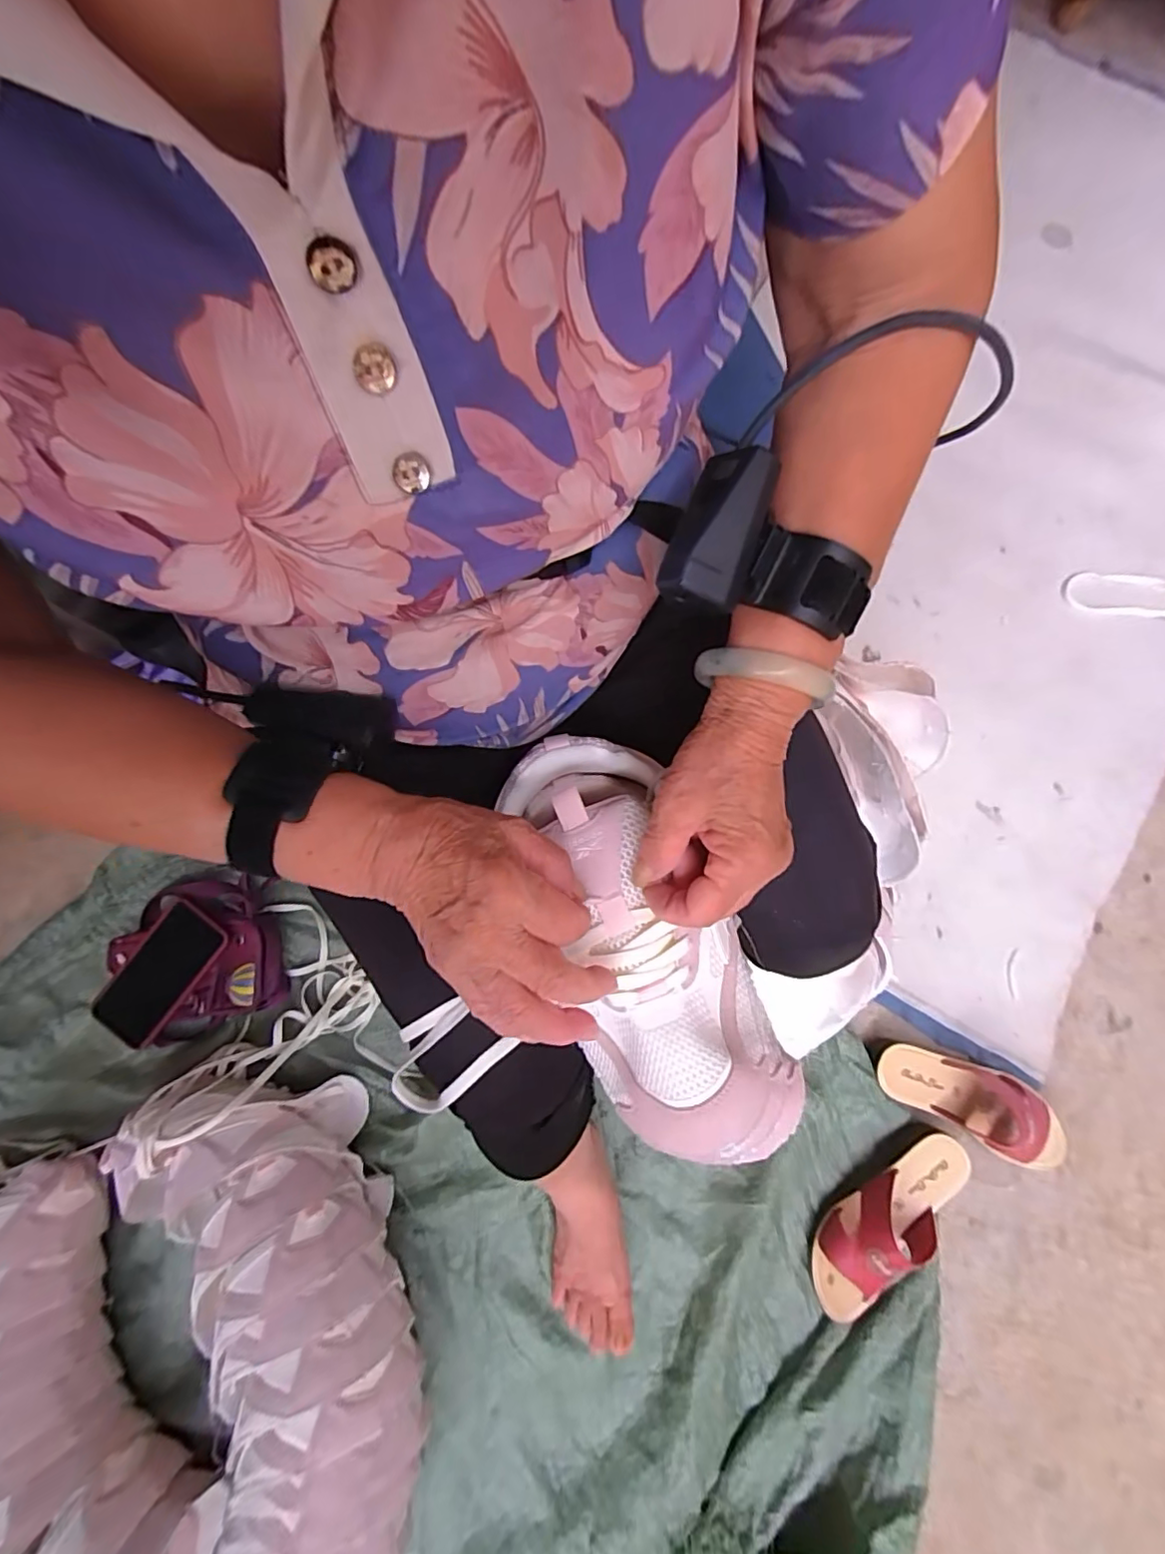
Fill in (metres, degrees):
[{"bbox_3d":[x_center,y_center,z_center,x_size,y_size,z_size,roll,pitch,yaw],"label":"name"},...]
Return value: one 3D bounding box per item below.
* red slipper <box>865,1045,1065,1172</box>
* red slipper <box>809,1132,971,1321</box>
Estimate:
[{"bbox_3d":[0.452,0.371,0.663,0.230,0.063,0.083,27,81,4],"label":"red slipper"},{"bbox_3d":[0.342,0.494,0.635,0.221,0.077,0.083,-40,82,-7],"label":"red slipper"}]

